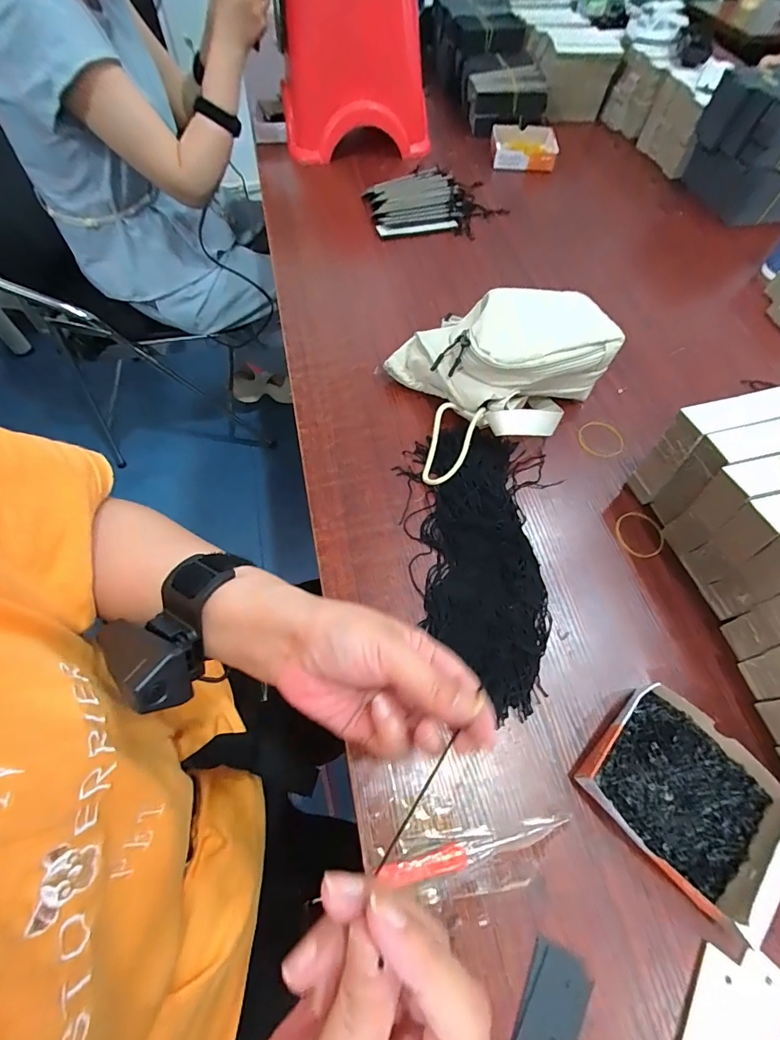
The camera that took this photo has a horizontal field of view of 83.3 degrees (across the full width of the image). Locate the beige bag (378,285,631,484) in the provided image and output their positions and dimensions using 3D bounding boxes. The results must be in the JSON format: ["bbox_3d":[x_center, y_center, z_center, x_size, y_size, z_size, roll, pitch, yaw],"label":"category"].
[{"bbox_3d":[0.120,-0.167,0.483,0.234,0.095,0.185,-19,63,-11],"label":"beige bag"}]

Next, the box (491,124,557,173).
[{"bbox_3d":[0.251,-0.702,0.826,0.111,0.031,0.120,4,61,1],"label":"box"}]

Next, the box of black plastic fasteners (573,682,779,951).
[{"bbox_3d":[0.221,0.202,0.323,0.130,0.025,0.107,41,68,19],"label":"box of black plastic fasteners"}]

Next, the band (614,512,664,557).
[{"bbox_3d":[0.253,0.014,0.442,0.049,0.004,0.050,0,61,-1],"label":"band"}]

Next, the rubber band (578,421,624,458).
[{"bbox_3d":[0.240,-0.093,0.500,0.052,0.004,0.050,0,61,-1],"label":"rubber band"}]

